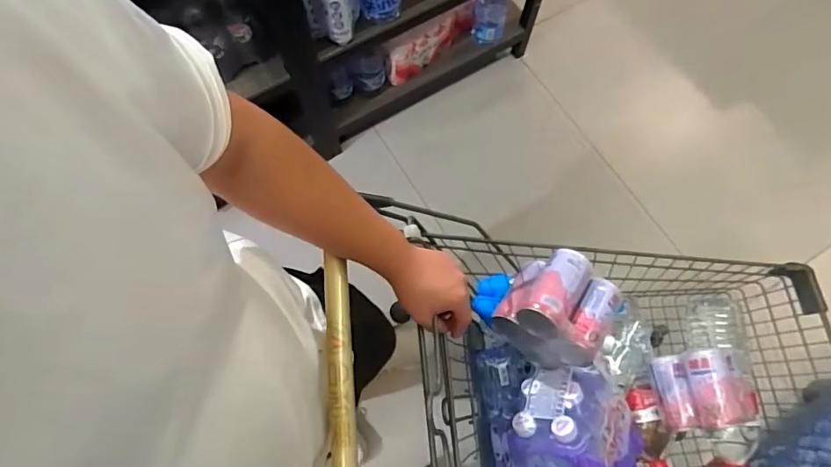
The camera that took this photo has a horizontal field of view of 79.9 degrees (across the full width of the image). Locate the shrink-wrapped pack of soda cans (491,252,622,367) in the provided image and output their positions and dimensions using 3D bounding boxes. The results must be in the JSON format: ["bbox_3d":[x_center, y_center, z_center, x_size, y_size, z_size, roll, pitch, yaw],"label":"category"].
[{"bbox_3d":[0.221,0.128,0.789,0.152,0.159,0.131,44,60,-9],"label":"shrink-wrapped pack of soda cans"}]

